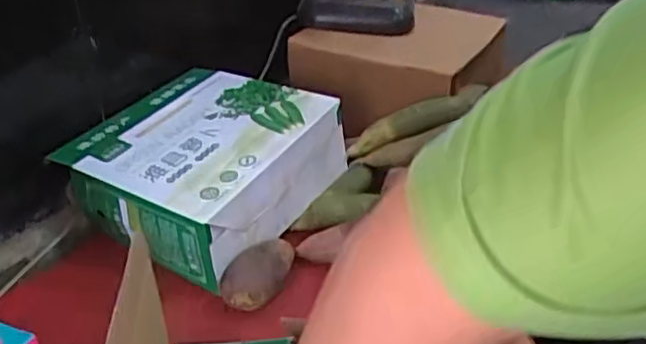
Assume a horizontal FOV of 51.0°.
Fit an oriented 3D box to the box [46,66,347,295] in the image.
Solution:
[{"bbox_3d":[-0.193,-0.017,1.107,0.326,0.145,0.345,16,36,29],"label":"box"}]

